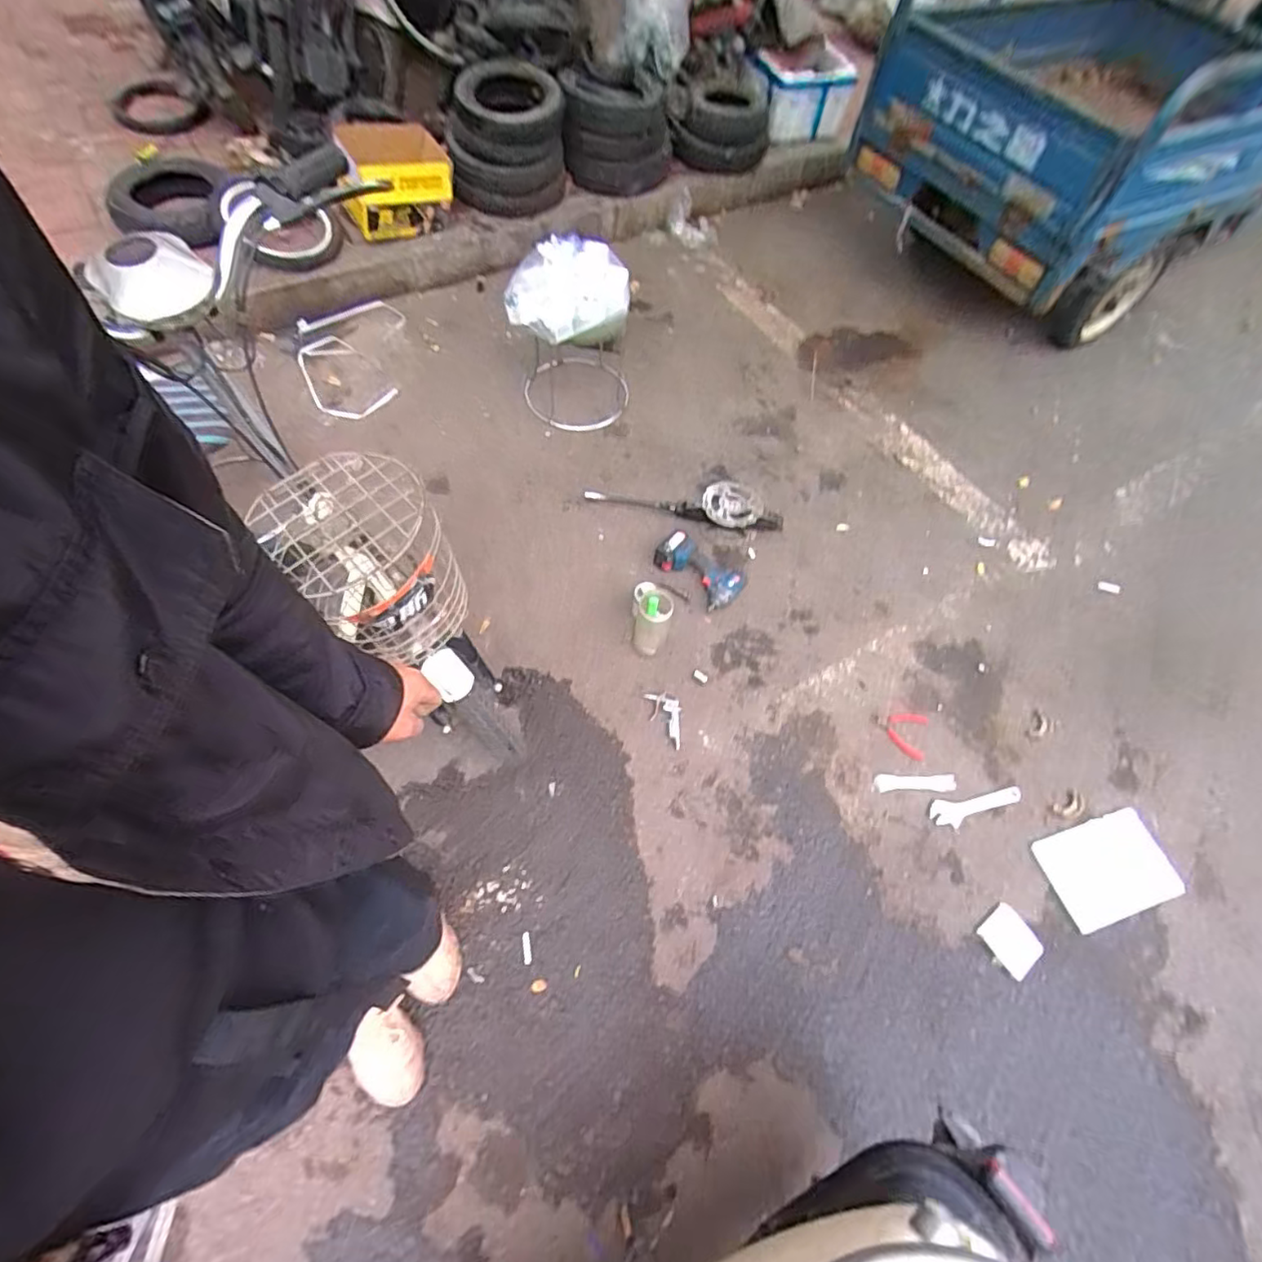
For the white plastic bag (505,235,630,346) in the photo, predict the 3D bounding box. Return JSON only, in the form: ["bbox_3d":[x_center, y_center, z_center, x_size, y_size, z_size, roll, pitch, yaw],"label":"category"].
[{"bbox_3d":[-0.173,-0.953,1.743,0.357,0.228,0.207,-18,66,-14],"label":"white plastic bag"}]

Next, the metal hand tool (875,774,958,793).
[{"bbox_3d":[0.699,0.372,1.487,0.209,0.007,0.044,0,61,-4],"label":"metal hand tool"}]

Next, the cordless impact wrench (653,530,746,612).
[{"bbox_3d":[0.194,-0.172,1.725,0.263,0.071,0.147,35,66,12],"label":"cordless impact wrench"}]

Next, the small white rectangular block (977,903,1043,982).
[{"bbox_3d":[0.825,0.672,1.316,0.105,0.010,0.119,-28,66,-18],"label":"small white rectangular block"}]

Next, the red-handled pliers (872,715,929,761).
[{"bbox_3d":[0.687,0.255,1.553,0.132,0.011,0.120,18,61,6],"label":"red-handled pliers"}]

